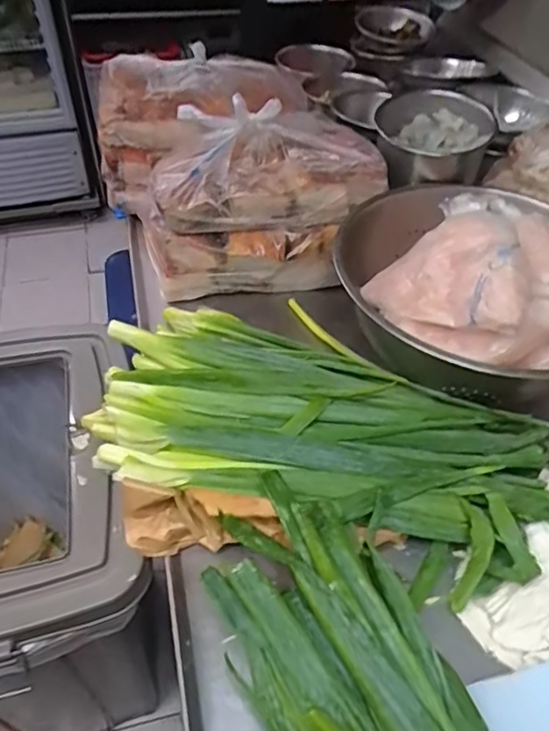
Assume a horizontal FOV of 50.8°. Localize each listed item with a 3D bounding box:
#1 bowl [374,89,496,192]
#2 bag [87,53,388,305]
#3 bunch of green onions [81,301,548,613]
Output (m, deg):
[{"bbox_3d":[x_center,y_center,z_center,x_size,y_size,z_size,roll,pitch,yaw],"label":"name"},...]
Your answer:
[{"bbox_3d":[0.218,-0.306,0.776,0.147,0.067,0.147,2,46,-2],"label":"bowl"},{"bbox_3d":[-0.063,-0.274,0.792,0.273,0.194,0.368,-19,50,-20],"label":"bag"},{"bbox_3d":[0.046,0.058,0.574,0.447,0.077,0.237,18,48,14],"label":"bunch of green onions"}]

